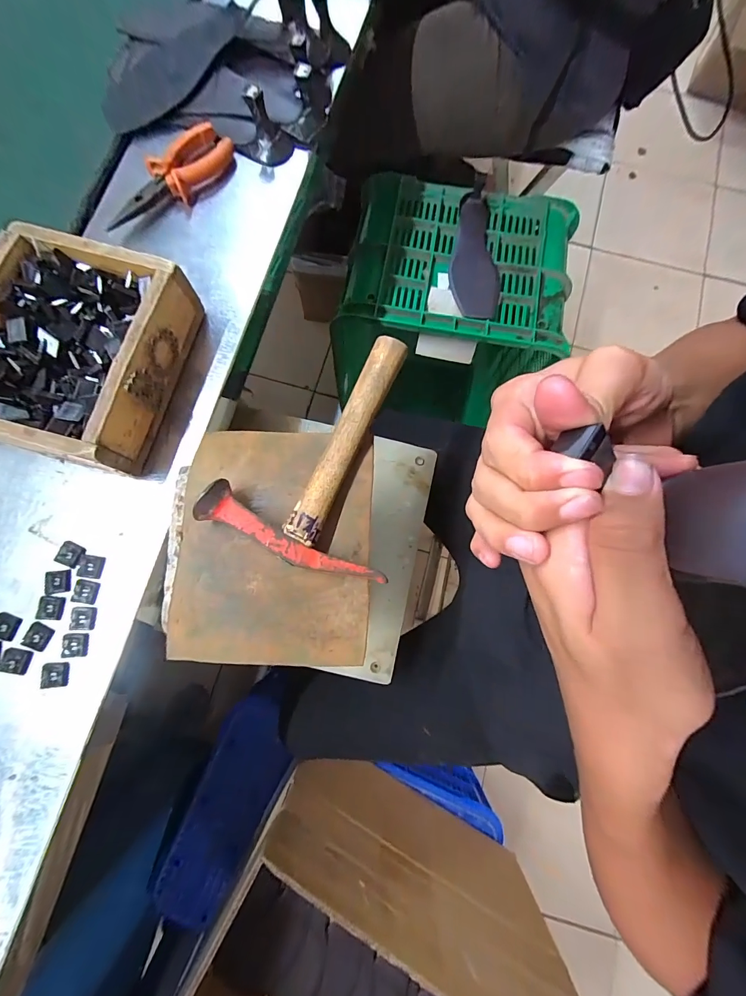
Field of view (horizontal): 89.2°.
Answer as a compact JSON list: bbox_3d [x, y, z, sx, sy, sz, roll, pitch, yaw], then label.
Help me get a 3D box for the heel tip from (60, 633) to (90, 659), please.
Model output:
[{"bbox_3d":[-0.246,0.121,0.310,0.021,0.004,0.018,-1,78,-1],"label":"heel tip"}]

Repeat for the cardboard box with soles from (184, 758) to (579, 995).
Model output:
[{"bbox_3d":[0.009,0.661,0.516,0.465,0.298,0.319,29,79,5],"label":"cardboard box with soles"}]

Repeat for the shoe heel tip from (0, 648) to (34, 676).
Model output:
[{"bbox_3d":[-0.294,0.134,0.310,0.024,0.004,0.019,9,78,1],"label":"shoe heel tip"}]

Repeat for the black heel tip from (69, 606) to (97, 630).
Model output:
[{"bbox_3d":[-0.241,0.100,0.314,0.019,0.004,0.018,1,78,-1],"label":"black heel tip"}]

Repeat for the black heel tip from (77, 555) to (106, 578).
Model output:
[{"bbox_3d":[-0.241,0.059,0.324,0.017,0.004,0.018,10,78,1],"label":"black heel tip"}]

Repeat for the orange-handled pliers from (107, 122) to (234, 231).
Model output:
[{"bbox_3d":[-0.208,-0.329,0.390,0.043,0.025,0.149,40,80,7],"label":"orange-handled pliers"}]

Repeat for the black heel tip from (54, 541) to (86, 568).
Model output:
[{"bbox_3d":[-0.260,0.048,0.324,0.020,0.006,0.019,22,79,3],"label":"black heel tip"}]

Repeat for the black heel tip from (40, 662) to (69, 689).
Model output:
[{"bbox_3d":[-0.258,0.143,0.306,0.019,0.004,0.019,-3,78,-2],"label":"black heel tip"}]

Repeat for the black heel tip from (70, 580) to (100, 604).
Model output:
[{"bbox_3d":[-0.242,0.079,0.317,0.018,0.004,0.018,8,78,0],"label":"black heel tip"}]

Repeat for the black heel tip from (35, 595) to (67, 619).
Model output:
[{"bbox_3d":[-0.269,0.091,0.314,0.021,0.004,0.019,5,78,0],"label":"black heel tip"}]

